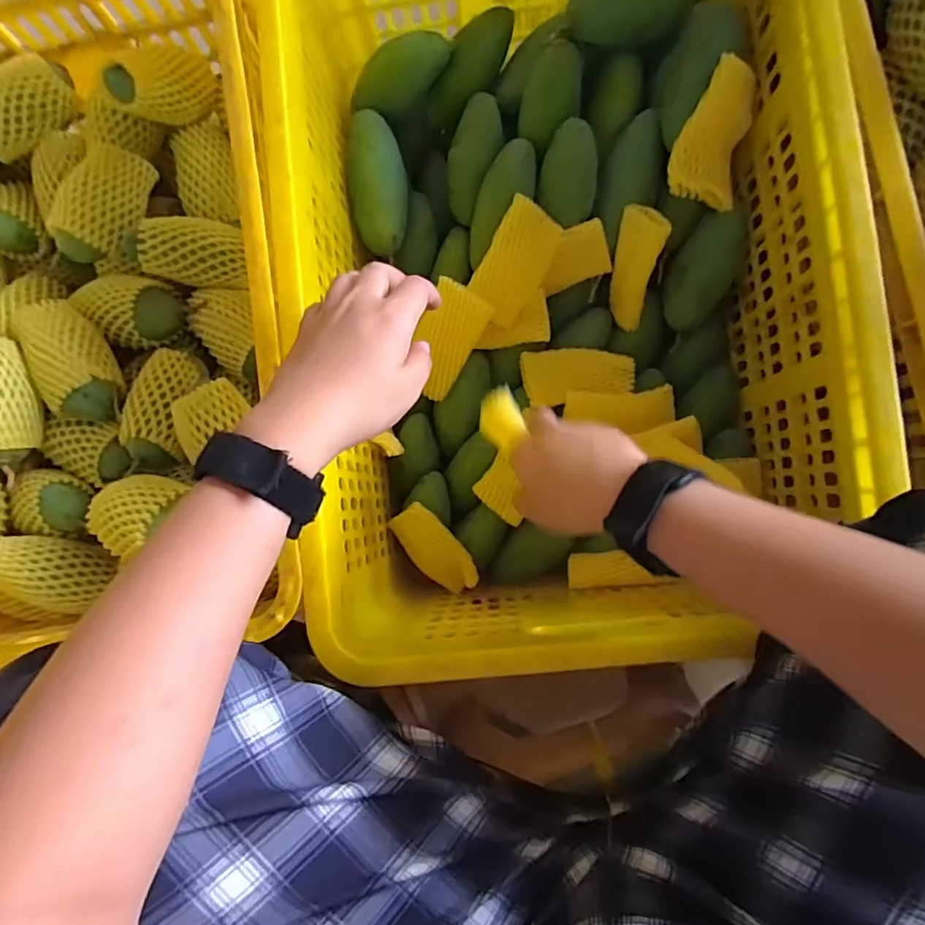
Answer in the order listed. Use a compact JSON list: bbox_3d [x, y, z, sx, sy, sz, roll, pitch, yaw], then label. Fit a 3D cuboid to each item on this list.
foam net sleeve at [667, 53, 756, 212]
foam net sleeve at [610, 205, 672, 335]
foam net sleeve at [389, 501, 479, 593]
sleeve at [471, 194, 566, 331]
[{"bbox_3d":[0.217,-0.272,0.470,0.055,0.033,0.099,3,128,-23],"label":"foam net sleeve"},{"bbox_3d":[0.166,-0.183,0.544,0.036,0.114,0.035,6,42,5],"label":"foam net sleeve"},{"bbox_3d":[-0.029,0.090,0.595,0.053,0.018,0.107,-33,104,25],"label":"foam net sleeve"},{"bbox_3d":[0.051,-0.191,0.546,0.063,0.011,0.105,25,112,-19],"label":"sleeve"}]

